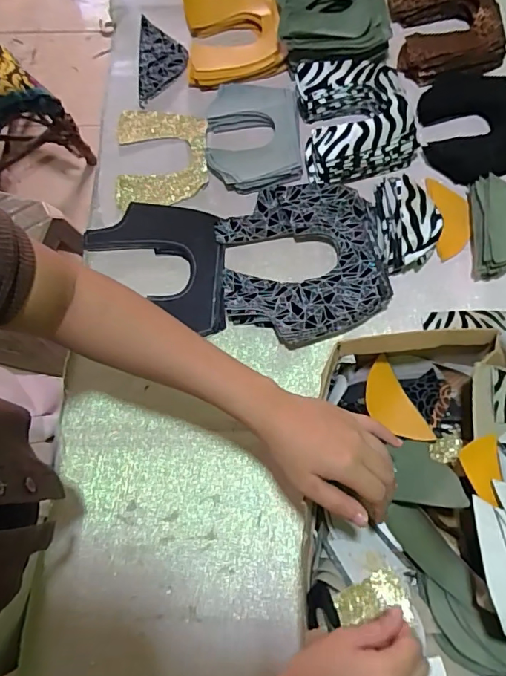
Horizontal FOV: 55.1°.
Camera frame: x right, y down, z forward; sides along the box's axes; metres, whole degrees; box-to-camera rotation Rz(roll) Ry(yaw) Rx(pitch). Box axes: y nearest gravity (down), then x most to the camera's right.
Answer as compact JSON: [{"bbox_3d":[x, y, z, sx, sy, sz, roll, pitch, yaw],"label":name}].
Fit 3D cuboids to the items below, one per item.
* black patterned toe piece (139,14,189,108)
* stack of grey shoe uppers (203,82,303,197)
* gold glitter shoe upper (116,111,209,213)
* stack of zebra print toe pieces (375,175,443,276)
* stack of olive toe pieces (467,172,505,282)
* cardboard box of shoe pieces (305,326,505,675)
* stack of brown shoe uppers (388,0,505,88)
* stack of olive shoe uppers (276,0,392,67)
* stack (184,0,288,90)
[{"bbox_3d":[-0.130,-0.405,0.706,0.068,0.010,0.146,0,72,2],"label":"black patterned toe piece"},{"bbox_3d":[0.001,-0.272,0.649,0.120,0.020,0.162,-3,72,1],"label":"stack of grey shoe uppers"},{"bbox_3d":[-0.123,-0.248,0.658,0.120,0.013,0.153,-3,72,1],"label":"gold glitter shoe upper"},{"bbox_3d":[0.189,-0.138,0.591,0.069,0.033,0.114,-1,72,2],"label":"stack of zebra print toe pieces"},{"bbox_3d":[0.298,-0.136,0.586,0.065,0.042,0.129,1,72,3],"label":"stack of olive toe pieces"},{"bbox_3d":[0.212,0.178,0.438,0.307,0.107,0.352,4,72,3],"label":"cardboard box of shoe pieces"},{"bbox_3d":[0.272,-0.447,0.688,0.142,0.038,0.169,-11,72,-1],"label":"stack of brown shoe uppers"},{"bbox_3d":[0.110,-0.451,0.674,0.149,0.069,0.167,-2,72,2],"label":"stack of olive shoe uppers"},{"bbox_3d":[-0.027,-0.433,0.698,0.134,0.024,0.156,-4,72,1],"label":"stack"}]

